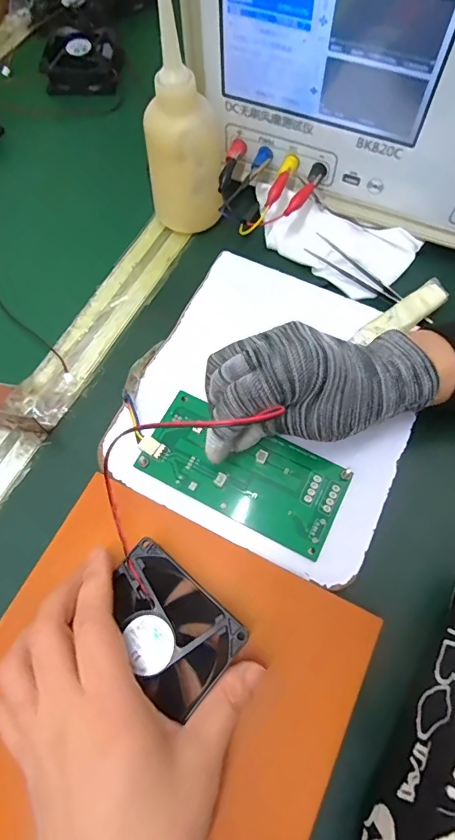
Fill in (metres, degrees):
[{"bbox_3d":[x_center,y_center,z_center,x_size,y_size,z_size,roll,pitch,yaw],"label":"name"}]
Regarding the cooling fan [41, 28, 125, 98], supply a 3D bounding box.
[{"bbox_3d":[-0.164,-0.406,0.489,0.077,0.027,0.080,4,64,5],"label":"cooling fan"}]

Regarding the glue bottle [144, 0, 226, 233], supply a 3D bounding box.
[{"bbox_3d":[-0.037,-0.229,0.343,0.063,0.146,0.060,-3,64,1],"label":"glue bottle"}]

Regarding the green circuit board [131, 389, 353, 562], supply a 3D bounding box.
[{"bbox_3d":[0.010,0.033,0.294,0.134,0.009,0.066,23,67,9],"label":"green circuit board"}]

